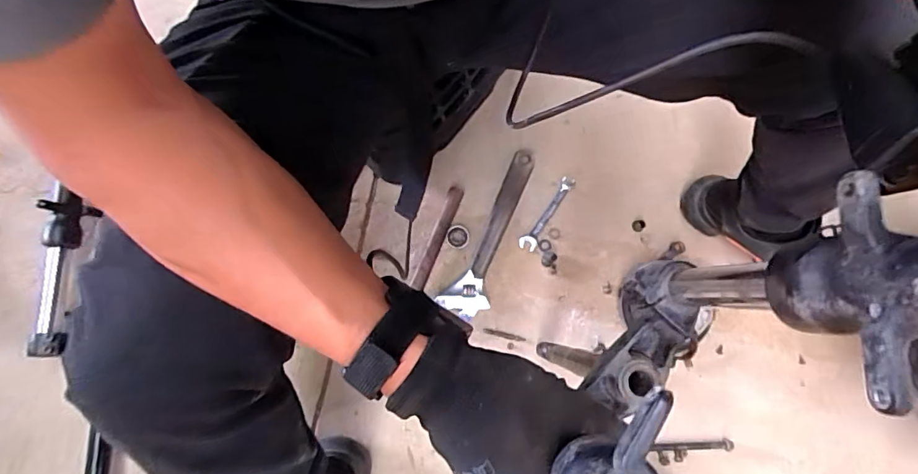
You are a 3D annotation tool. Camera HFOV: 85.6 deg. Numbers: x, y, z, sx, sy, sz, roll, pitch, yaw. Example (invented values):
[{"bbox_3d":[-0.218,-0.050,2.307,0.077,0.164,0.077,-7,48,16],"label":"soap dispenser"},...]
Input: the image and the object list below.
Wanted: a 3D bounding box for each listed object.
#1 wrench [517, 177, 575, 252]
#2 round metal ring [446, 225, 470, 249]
[{"bbox_3d":[0.135,-0.036,0.747,0.025,0.006,0.131,34,78,7],"label":"wrench"},{"bbox_3d":[-0.002,-0.001,0.741,0.033,0.010,0.033,0,76,-1],"label":"round metal ring"}]

